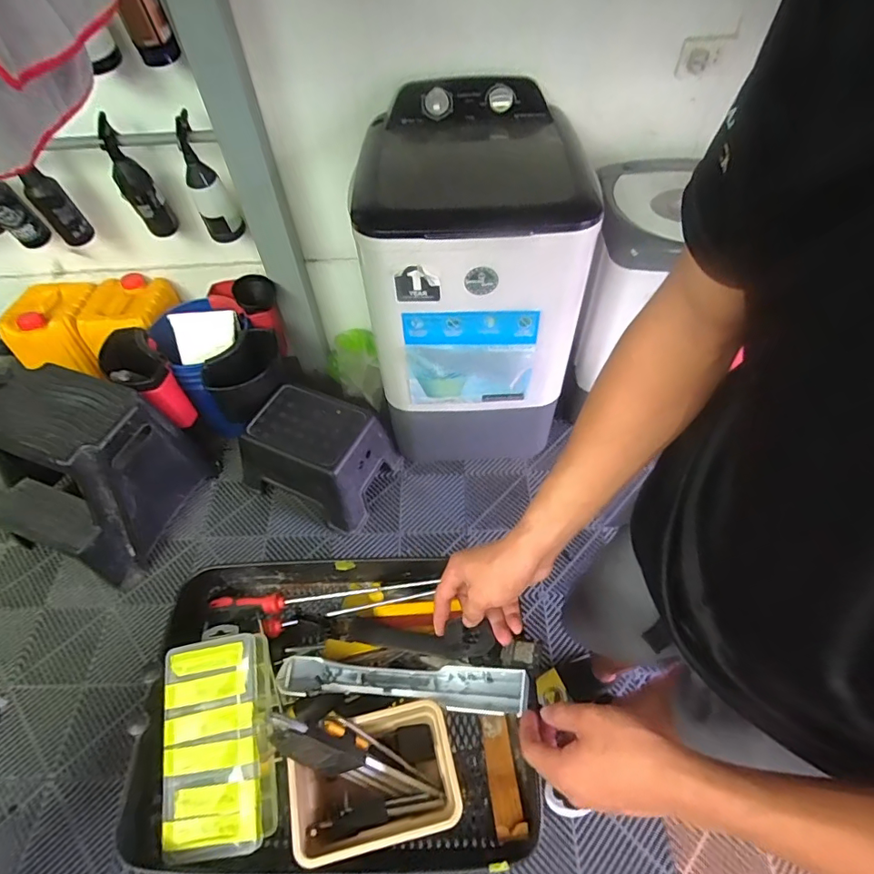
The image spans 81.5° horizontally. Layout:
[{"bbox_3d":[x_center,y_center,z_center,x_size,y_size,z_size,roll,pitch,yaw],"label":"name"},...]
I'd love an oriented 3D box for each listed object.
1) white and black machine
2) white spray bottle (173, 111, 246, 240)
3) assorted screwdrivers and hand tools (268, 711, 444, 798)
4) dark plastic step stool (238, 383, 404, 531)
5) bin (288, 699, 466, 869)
[{"bbox_3d":[0.097,-0.447,1.275,0.512,0.589,0.486,1,54,3],"label":"white and black machine"},{"bbox_3d":[-0.580,-0.638,1.307,0.102,0.304,0.095,-27,57,-16],"label":"white spray bottle"},{"bbox_3d":[-0.083,0.331,0.527,0.200,0.035,0.048,37,54,-20],"label":"assorted screwdrivers and hand tools"},{"bbox_3d":[-0.357,0.051,1.519,0.386,0.257,0.283,21,57,16],"label":"dark plastic step stool"},{"bbox_3d":[-0.063,0.364,0.538,0.162,0.101,0.110,-12,54,-6],"label":"bin"}]

